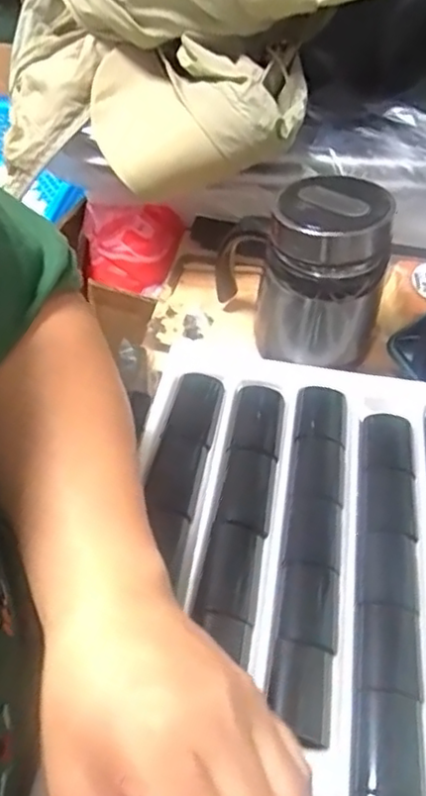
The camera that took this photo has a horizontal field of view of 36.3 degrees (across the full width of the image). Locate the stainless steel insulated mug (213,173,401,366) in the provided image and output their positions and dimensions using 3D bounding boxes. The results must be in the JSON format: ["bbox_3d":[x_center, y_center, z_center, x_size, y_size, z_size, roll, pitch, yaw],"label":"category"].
[{"bbox_3d":[0.058,-0.093,0.469,0.126,0.116,0.079,15,51,12],"label":"stainless steel insulated mug"}]

